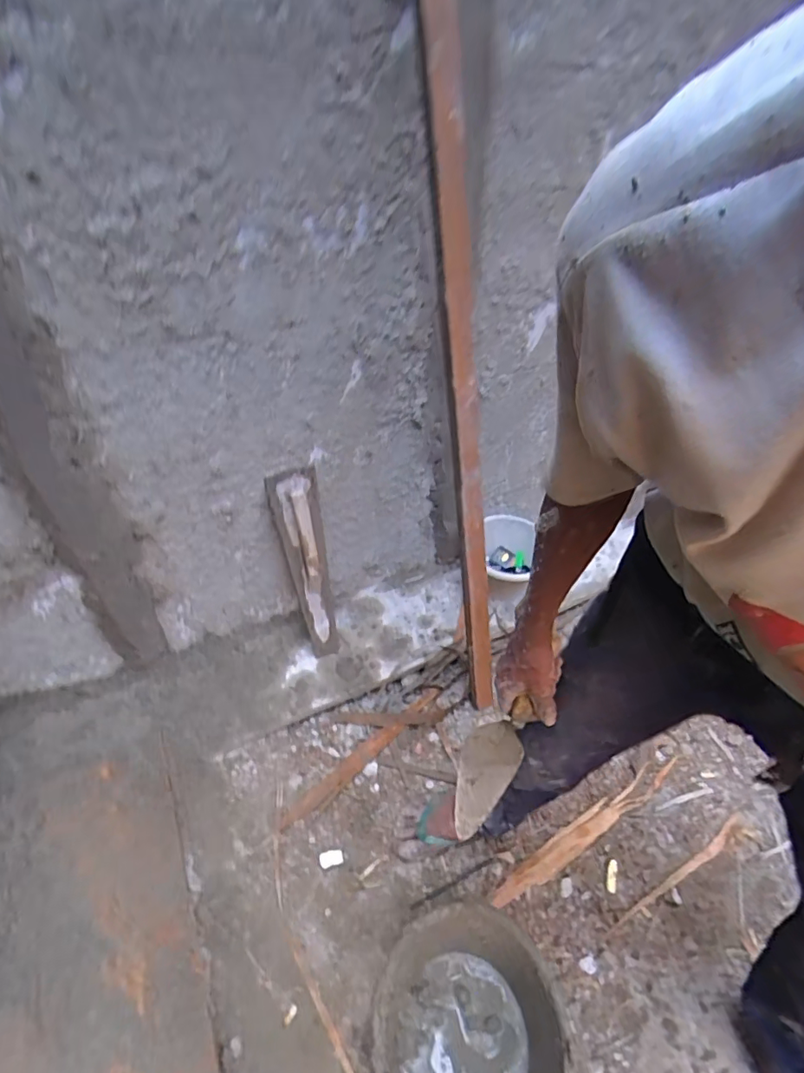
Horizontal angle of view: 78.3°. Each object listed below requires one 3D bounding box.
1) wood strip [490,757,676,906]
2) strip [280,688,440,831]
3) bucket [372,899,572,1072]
[{"bbox_3d":[0.414,0.641,1.092,0.525,0.015,0.052,-23,43,-21],"label":"wood strip"},{"bbox_3d":[-0.089,0.531,1.217,0.476,0.017,0.044,-33,58,-31],"label":"strip"},{"bbox_3d":[0.107,0.786,0.761,0.287,0.209,0.299,0,38,0],"label":"bucket"}]

